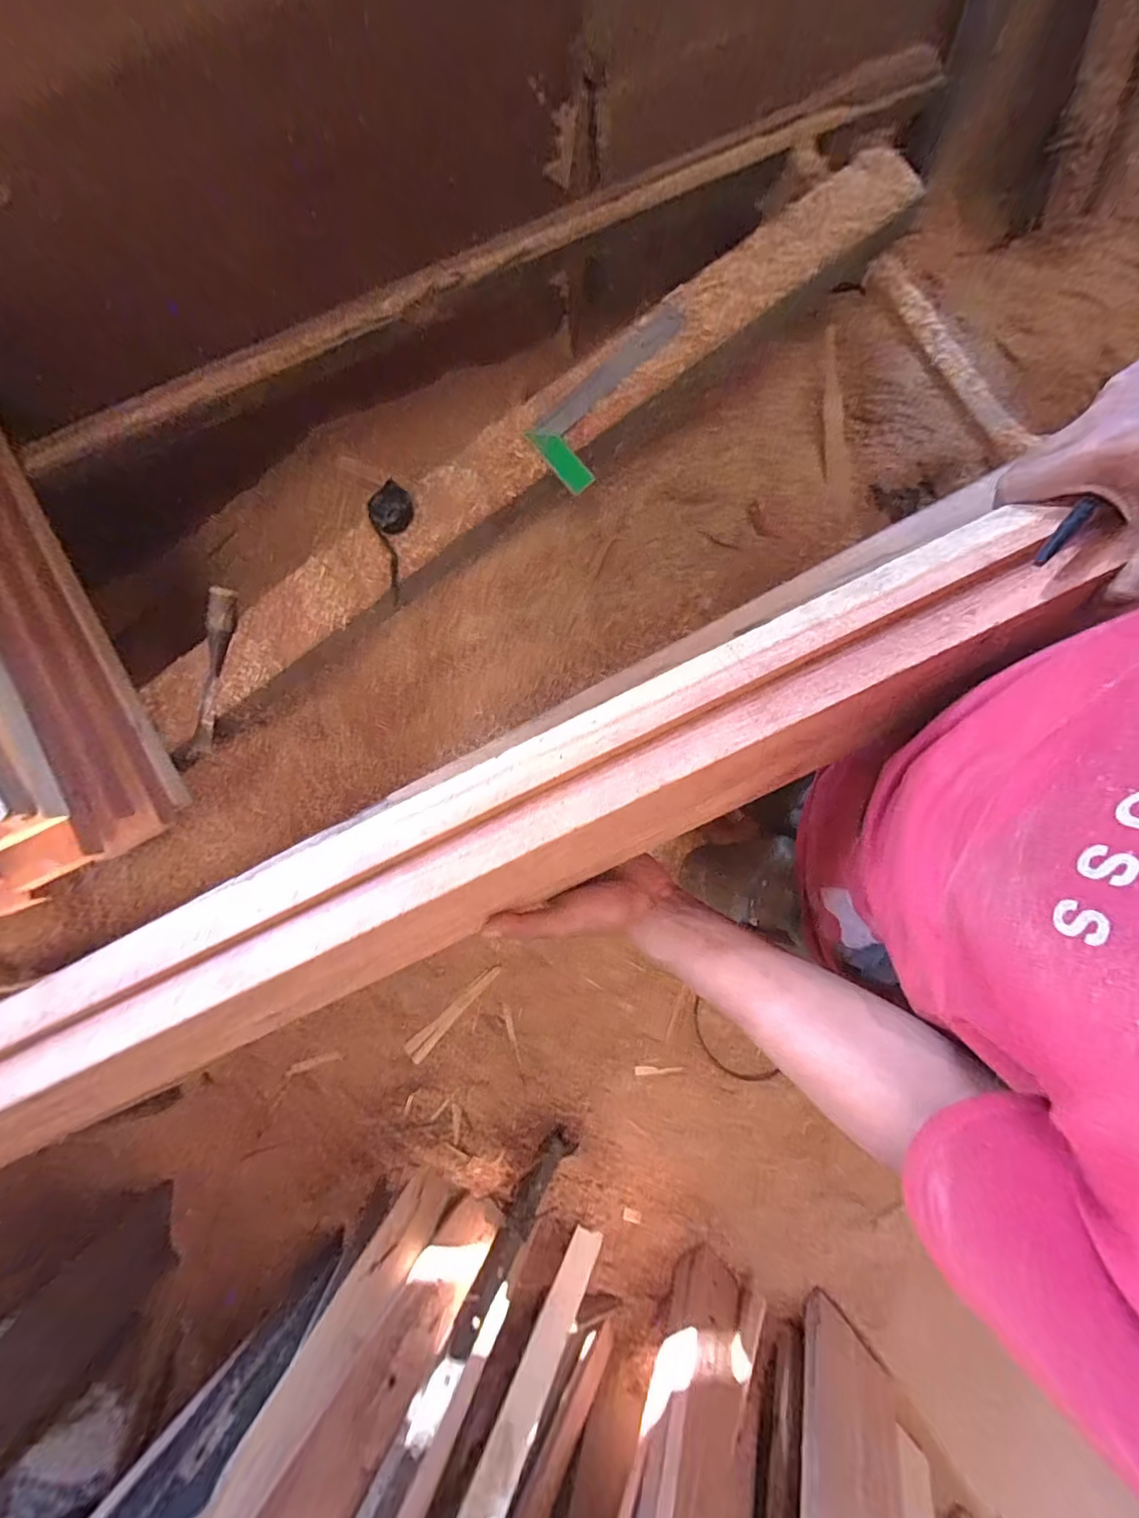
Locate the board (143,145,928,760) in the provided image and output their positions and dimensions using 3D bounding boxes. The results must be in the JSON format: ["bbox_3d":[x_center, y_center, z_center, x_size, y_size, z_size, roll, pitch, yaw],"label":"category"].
[{"bbox_3d":[-0.054,-0.466,0.807,1.421,0.044,0.170,-35,85,1],"label":"board"}]

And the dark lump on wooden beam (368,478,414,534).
[{"bbox_3d":[-0.265,-0.373,0.789,0.051,0.036,0.075,30,81,7],"label":"dark lump on wooden beam"}]

